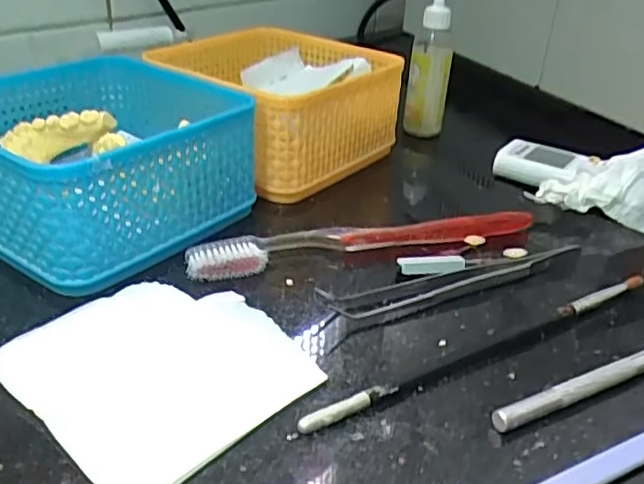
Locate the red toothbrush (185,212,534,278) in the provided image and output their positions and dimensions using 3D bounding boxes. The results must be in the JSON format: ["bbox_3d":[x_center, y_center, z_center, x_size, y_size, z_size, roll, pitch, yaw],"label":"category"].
[{"bbox_3d":[0.025,-0.003,0.328,0.187,0.015,0.016,-7,32,-18],"label":"red toothbrush"}]

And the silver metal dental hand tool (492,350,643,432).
[{"bbox_3d":[0.123,0.051,0.255,0.137,0.009,0.008,-12,34,-25],"label":"silver metal dental hand tool"}]

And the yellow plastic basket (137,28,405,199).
[{"bbox_3d":[-0.031,-0.091,0.426,0.133,0.066,0.132,26,36,32],"label":"yellow plastic basket"}]

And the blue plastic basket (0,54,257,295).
[{"bbox_3d":[-0.119,-0.043,0.334,0.126,0.065,0.126,24,36,31],"label":"blue plastic basket"}]

